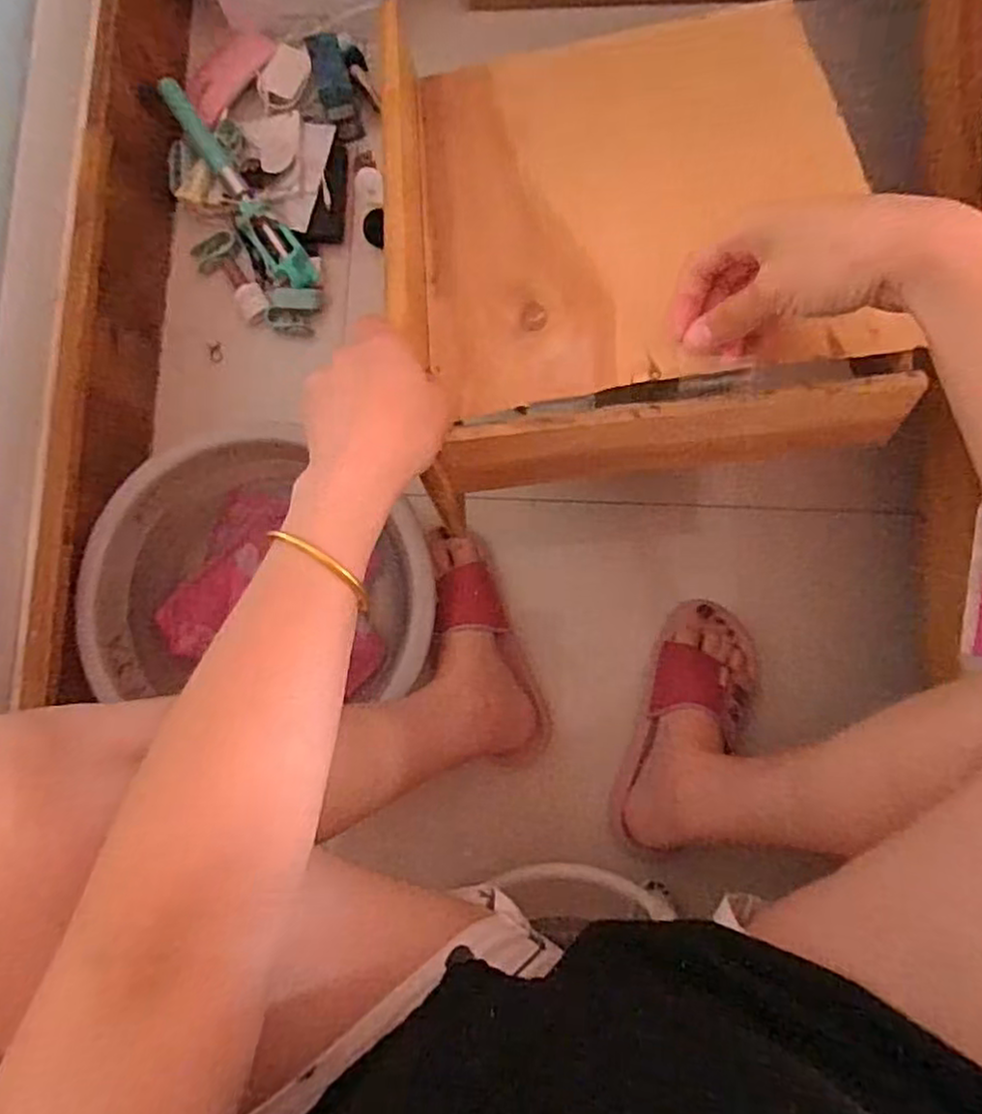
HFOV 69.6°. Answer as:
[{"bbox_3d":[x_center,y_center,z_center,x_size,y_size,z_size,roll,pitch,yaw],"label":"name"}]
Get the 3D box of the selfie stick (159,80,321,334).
[{"bbox_3d":[-0.259,-0.373,0.748,0.068,0.075,0.285,-27,85,1],"label":"selfie stick"}]

